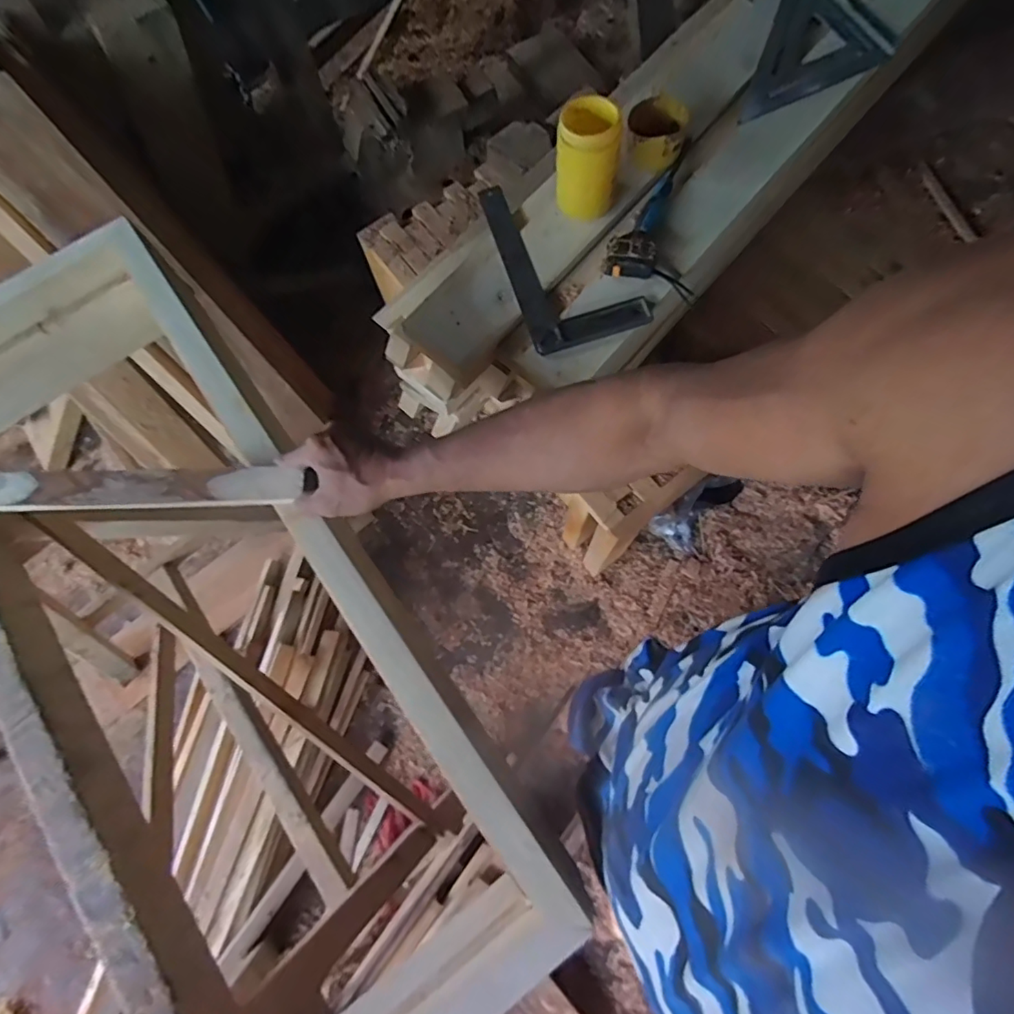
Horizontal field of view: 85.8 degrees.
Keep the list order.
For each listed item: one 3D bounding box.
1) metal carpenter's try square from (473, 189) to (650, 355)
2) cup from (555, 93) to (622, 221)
[{"bbox_3d":[0.088,-0.410,0.880,0.186,0.011,0.340,-17,73,-3],"label":"metal carpenter's try square"},{"bbox_3d":[0.124,-0.544,0.859,0.099,0.140,0.092,9,74,5],"label":"cup"}]

